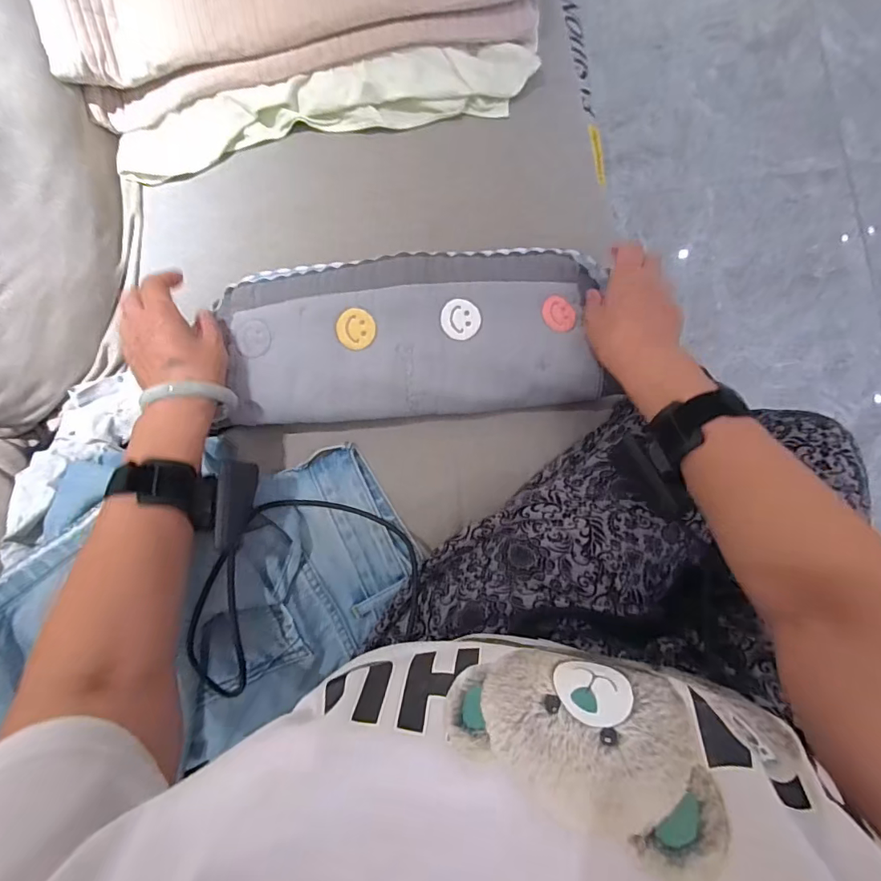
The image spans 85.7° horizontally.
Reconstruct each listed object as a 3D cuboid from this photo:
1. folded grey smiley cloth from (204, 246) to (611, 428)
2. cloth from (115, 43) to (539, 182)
[{"bbox_3d":[-0.024,-0.097,0.428,0.339,0.031,0.140,-4,84,0],"label":"folded grey smiley cloth"},{"bbox_3d":[-0.125,-0.336,0.487,0.429,0.024,0.064,-8,110,5],"label":"cloth"}]

